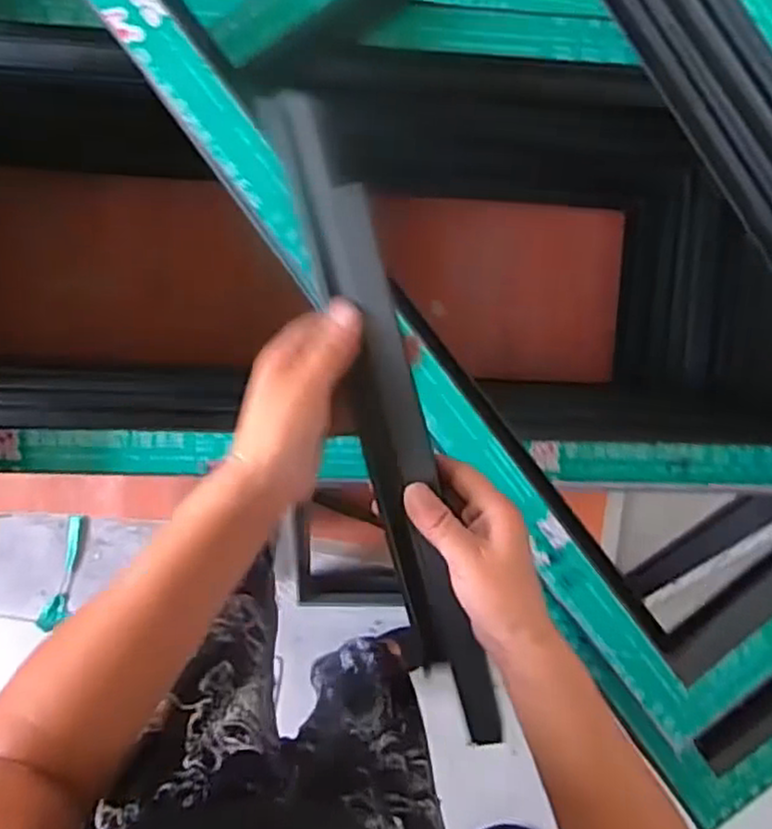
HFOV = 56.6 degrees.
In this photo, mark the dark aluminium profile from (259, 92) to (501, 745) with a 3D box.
[{"bbox_3d":[0.006,0.018,0.463,0.050,0.023,0.431,-16,101,-5],"label":"dark aluminium profile"}]

